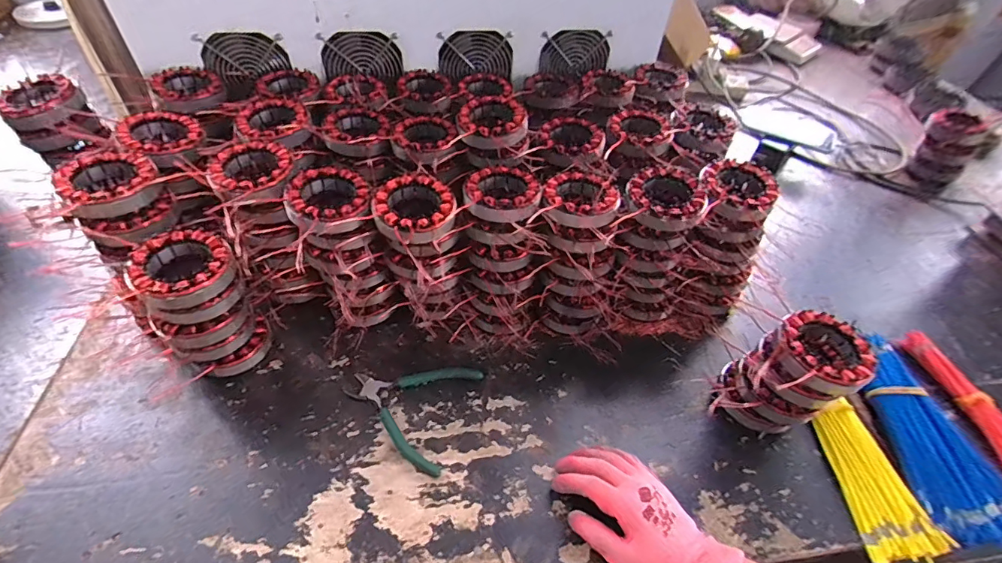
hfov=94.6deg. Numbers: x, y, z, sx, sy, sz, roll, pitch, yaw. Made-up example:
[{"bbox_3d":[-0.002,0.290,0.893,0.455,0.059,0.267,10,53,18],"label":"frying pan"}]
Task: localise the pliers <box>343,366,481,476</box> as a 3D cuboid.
[{"bbox_3d":[-0.109,0.137,0.526,0.137,0.011,0.131,16,48,8],"label":"pliers"}]

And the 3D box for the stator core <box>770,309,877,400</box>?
[{"bbox_3d":[0.323,0.077,0.470,0.084,0.044,0.084,3,47,-3],"label":"stator core"}]

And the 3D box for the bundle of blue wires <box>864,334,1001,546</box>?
[{"bbox_3d":[0.477,0.165,0.520,0.104,0.024,0.225,-2,48,-8],"label":"bundle of blue wires"}]

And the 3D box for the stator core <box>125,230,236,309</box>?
[{"bbox_3d":[-0.312,-0.015,0.456,0.084,0.029,0.080,-34,59,-31],"label":"stator core"}]

